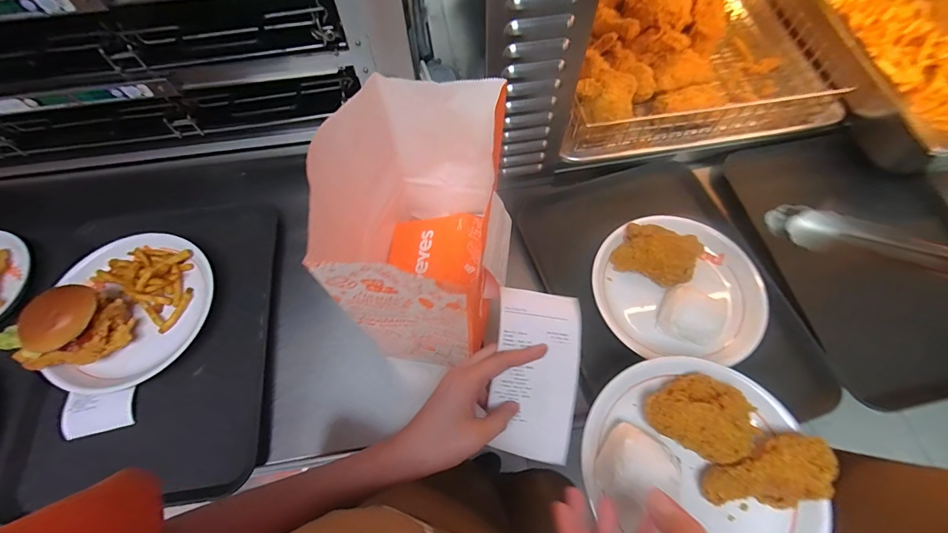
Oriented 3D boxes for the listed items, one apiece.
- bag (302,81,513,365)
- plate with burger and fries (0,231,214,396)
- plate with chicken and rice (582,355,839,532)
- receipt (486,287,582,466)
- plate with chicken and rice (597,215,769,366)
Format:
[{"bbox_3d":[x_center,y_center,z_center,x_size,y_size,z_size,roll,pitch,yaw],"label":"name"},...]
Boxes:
[{"bbox_3d":[-0.045,-0.040,0.428,0.161,0.235,0.216,7,66,5],"label":"bag"},{"bbox_3d":[-0.464,0.052,0.533,0.202,0.101,0.219,-1,66,1],"label":"plate with burger and fries"},{"bbox_3d":[0.218,0.187,0.389,0.208,0.066,0.195,-1,66,1],"label":"plate with chicken and rice"},{"bbox_3d":[0.056,0.099,0.374,0.080,0.021,0.146,10,85,-11],"label":"receipt"},{"bbox_3d":[0.277,0.024,0.545,0.218,0.049,0.207,-1,66,1],"label":"plate with chicken and rice"}]

